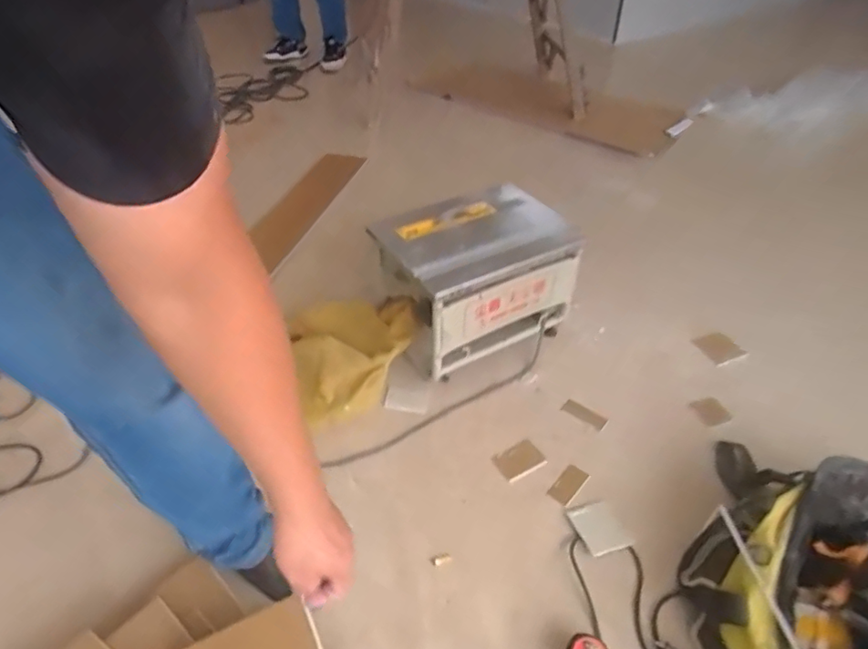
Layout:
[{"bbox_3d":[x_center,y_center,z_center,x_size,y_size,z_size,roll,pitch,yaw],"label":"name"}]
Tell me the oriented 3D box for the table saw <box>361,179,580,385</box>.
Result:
[{"bbox_3d":[0.095,-0.099,1.269,0.390,0.268,0.281,-22,43,-24],"label":"table saw"}]

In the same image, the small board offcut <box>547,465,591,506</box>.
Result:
[{"bbox_3d":[0.255,0.304,1.040,0.045,0.010,0.084,30,48,33],"label":"small board offcut"}]

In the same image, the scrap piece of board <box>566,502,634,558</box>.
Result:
[{"bbox_3d":[0.290,0.356,0.967,0.078,0.013,0.095,-11,39,-12],"label":"scrap piece of board"}]

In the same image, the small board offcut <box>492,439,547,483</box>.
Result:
[{"bbox_3d":[0.169,0.270,1.086,0.091,0.007,0.065,-21,43,-23],"label":"small board offcut"}]

